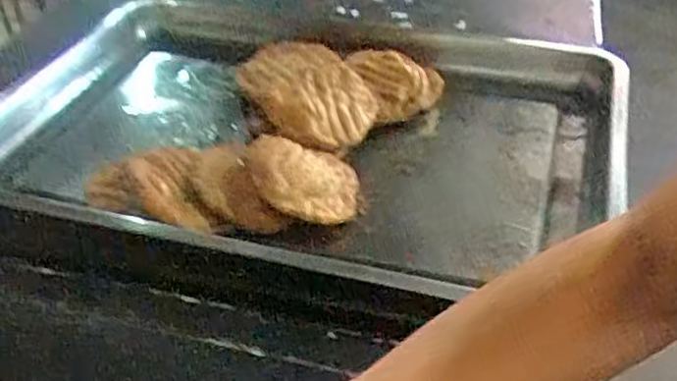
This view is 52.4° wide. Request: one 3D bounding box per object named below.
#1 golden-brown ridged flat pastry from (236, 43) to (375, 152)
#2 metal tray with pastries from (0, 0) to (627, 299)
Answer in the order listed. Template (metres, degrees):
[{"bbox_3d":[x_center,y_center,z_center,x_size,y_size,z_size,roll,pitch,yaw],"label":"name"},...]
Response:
[{"bbox_3d":[-0.032,-0.100,0.698,0.121,0.041,0.178,-14,41,-13],"label":"golden-brown ridged flat pastry"},{"bbox_3d":[-0.048,-0.072,0.710,0.628,0.089,0.450,11,42,17],"label":"metal tray with pastries"}]

